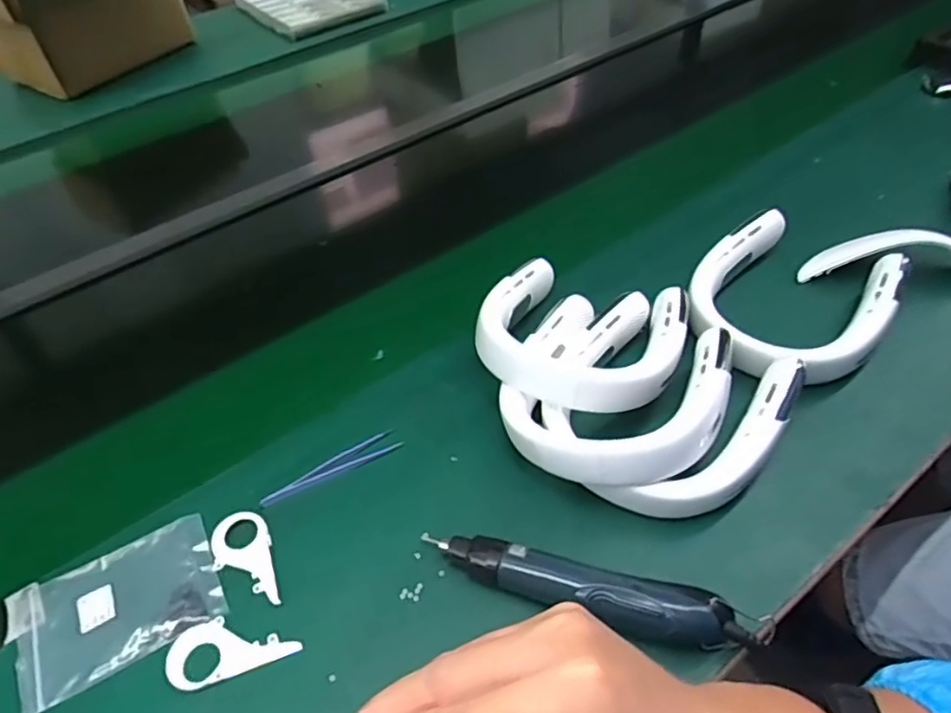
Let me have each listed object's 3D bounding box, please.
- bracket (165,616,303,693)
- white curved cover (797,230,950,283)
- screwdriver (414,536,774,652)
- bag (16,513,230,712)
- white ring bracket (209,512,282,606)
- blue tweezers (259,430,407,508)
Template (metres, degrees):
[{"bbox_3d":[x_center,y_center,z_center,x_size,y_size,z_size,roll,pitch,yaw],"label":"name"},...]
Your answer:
[{"bbox_3d":[-0.182,0.214,0.477,0.093,0.005,0.049,-19,48,-12],"label":"bracket"},{"bbox_3d":[0.442,-0.110,0.682,0.182,0.058,0.035,-2,47,18],"label":"white curved cover"},{"bbox_3d":[0.082,0.175,0.477,0.257,0.051,0.040,11,49,15],"label":"screwdriver"},{"bbox_3d":[-0.282,0.196,0.506,0.149,0.008,0.103,-24,50,-17],"label":"bag"},{"bbox_3d":[-0.190,0.166,0.522,0.047,0.004,0.090,-18,48,-11],"label":"white ring bracket"},{"bbox_3d":[-0.132,0.101,0.586,0.129,0.005,0.023,-22,49,-15],"label":"blue tweezers"}]

